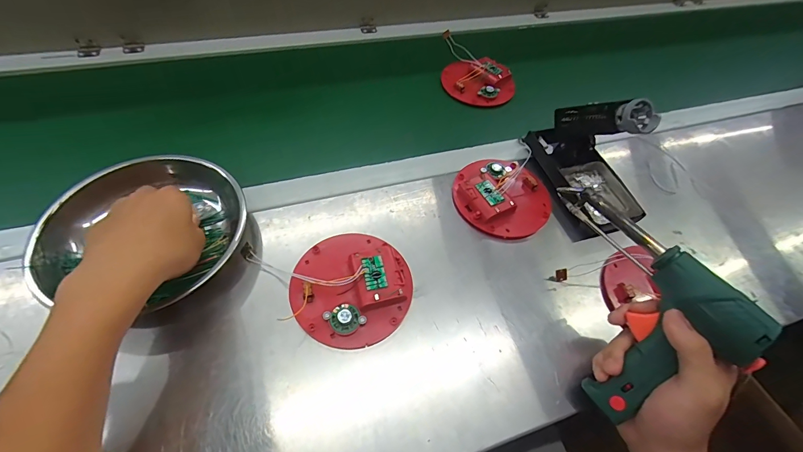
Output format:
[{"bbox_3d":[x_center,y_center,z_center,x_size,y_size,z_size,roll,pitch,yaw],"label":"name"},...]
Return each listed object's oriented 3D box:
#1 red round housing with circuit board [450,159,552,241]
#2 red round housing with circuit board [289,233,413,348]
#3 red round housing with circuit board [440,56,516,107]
[{"bbox_3d":[0.128,-0.043,0.439,0.120,0.022,0.118,2,55,-3],"label":"red round housing with circuit board"},{"bbox_3d":[-0.049,0.057,0.357,0.118,0.024,0.118,2,55,-3],"label":"red round housing with circuit board"},{"bbox_3d":[0.130,-0.244,0.589,0.122,0.024,0.106,13,55,4],"label":"red round housing with circuit board"}]

